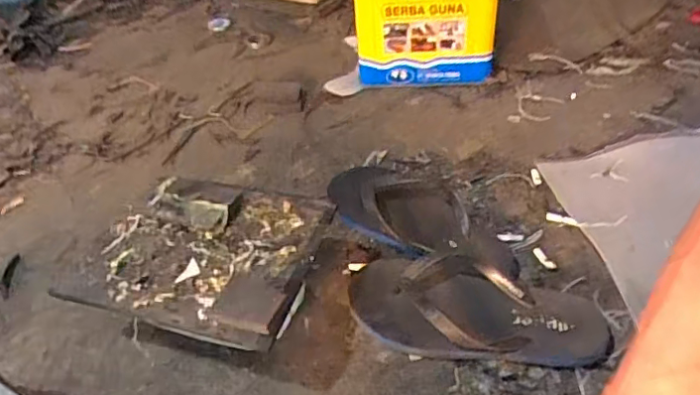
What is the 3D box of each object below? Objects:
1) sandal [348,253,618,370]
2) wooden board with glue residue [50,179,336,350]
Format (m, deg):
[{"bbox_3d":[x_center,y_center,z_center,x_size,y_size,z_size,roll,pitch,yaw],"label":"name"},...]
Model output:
[{"bbox_3d":[0.137,0.106,0.587,0.273,0.056,0.125,2,41,7],"label":"sandal"},{"bbox_3d":[-0.139,0.047,0.554,0.213,0.030,0.187,9,42,14],"label":"wooden board with glue residue"}]

